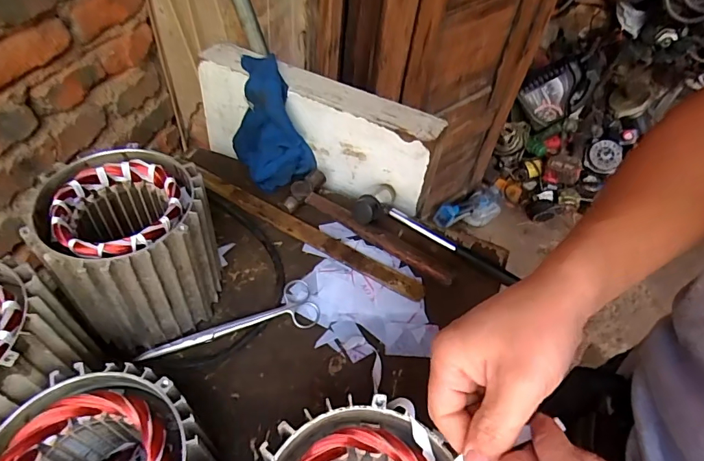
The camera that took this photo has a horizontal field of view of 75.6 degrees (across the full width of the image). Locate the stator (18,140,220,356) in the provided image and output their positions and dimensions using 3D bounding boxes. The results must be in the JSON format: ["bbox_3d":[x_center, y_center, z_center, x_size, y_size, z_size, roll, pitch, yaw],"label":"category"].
[{"bbox_3d":[-0.206,0.020,0.444,0.132,0.148,0.124,-19,55,-21],"label":"stator"}]

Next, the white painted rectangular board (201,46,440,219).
[{"bbox_3d":[-0.051,-0.133,0.606,0.320,0.136,0.076,16,50,7],"label":"white painted rectangular board"}]

